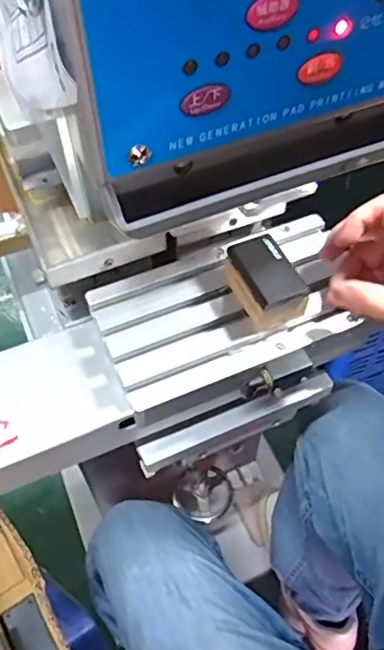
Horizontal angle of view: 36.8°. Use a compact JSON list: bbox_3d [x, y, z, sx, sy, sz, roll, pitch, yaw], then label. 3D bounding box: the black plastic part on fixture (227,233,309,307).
[{"bbox_3d":[0.061,-0.047,0.479,0.042,0.009,0.072,-22,57,-13],"label":"black plastic part on fixture"}]

